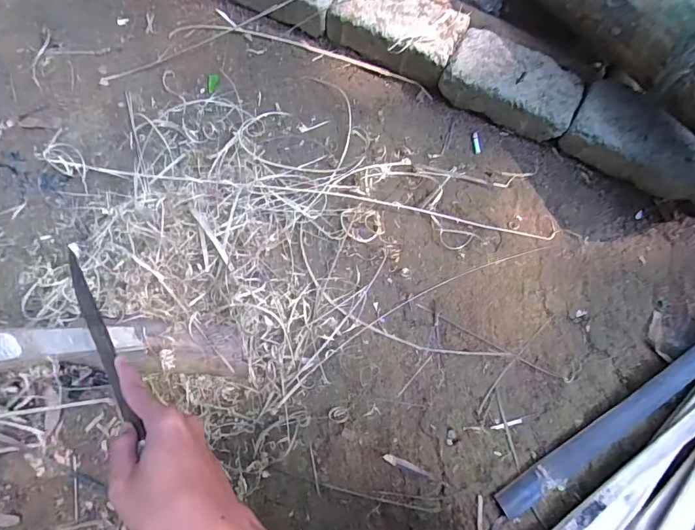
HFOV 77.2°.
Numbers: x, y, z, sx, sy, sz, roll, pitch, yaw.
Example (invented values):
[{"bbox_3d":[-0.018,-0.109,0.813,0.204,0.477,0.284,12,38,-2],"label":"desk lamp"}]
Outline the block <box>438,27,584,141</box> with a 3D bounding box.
[{"bbox_3d":[0.258,-0.279,0.696,0.199,0.078,0.103,31,75,8],"label":"block"}]

